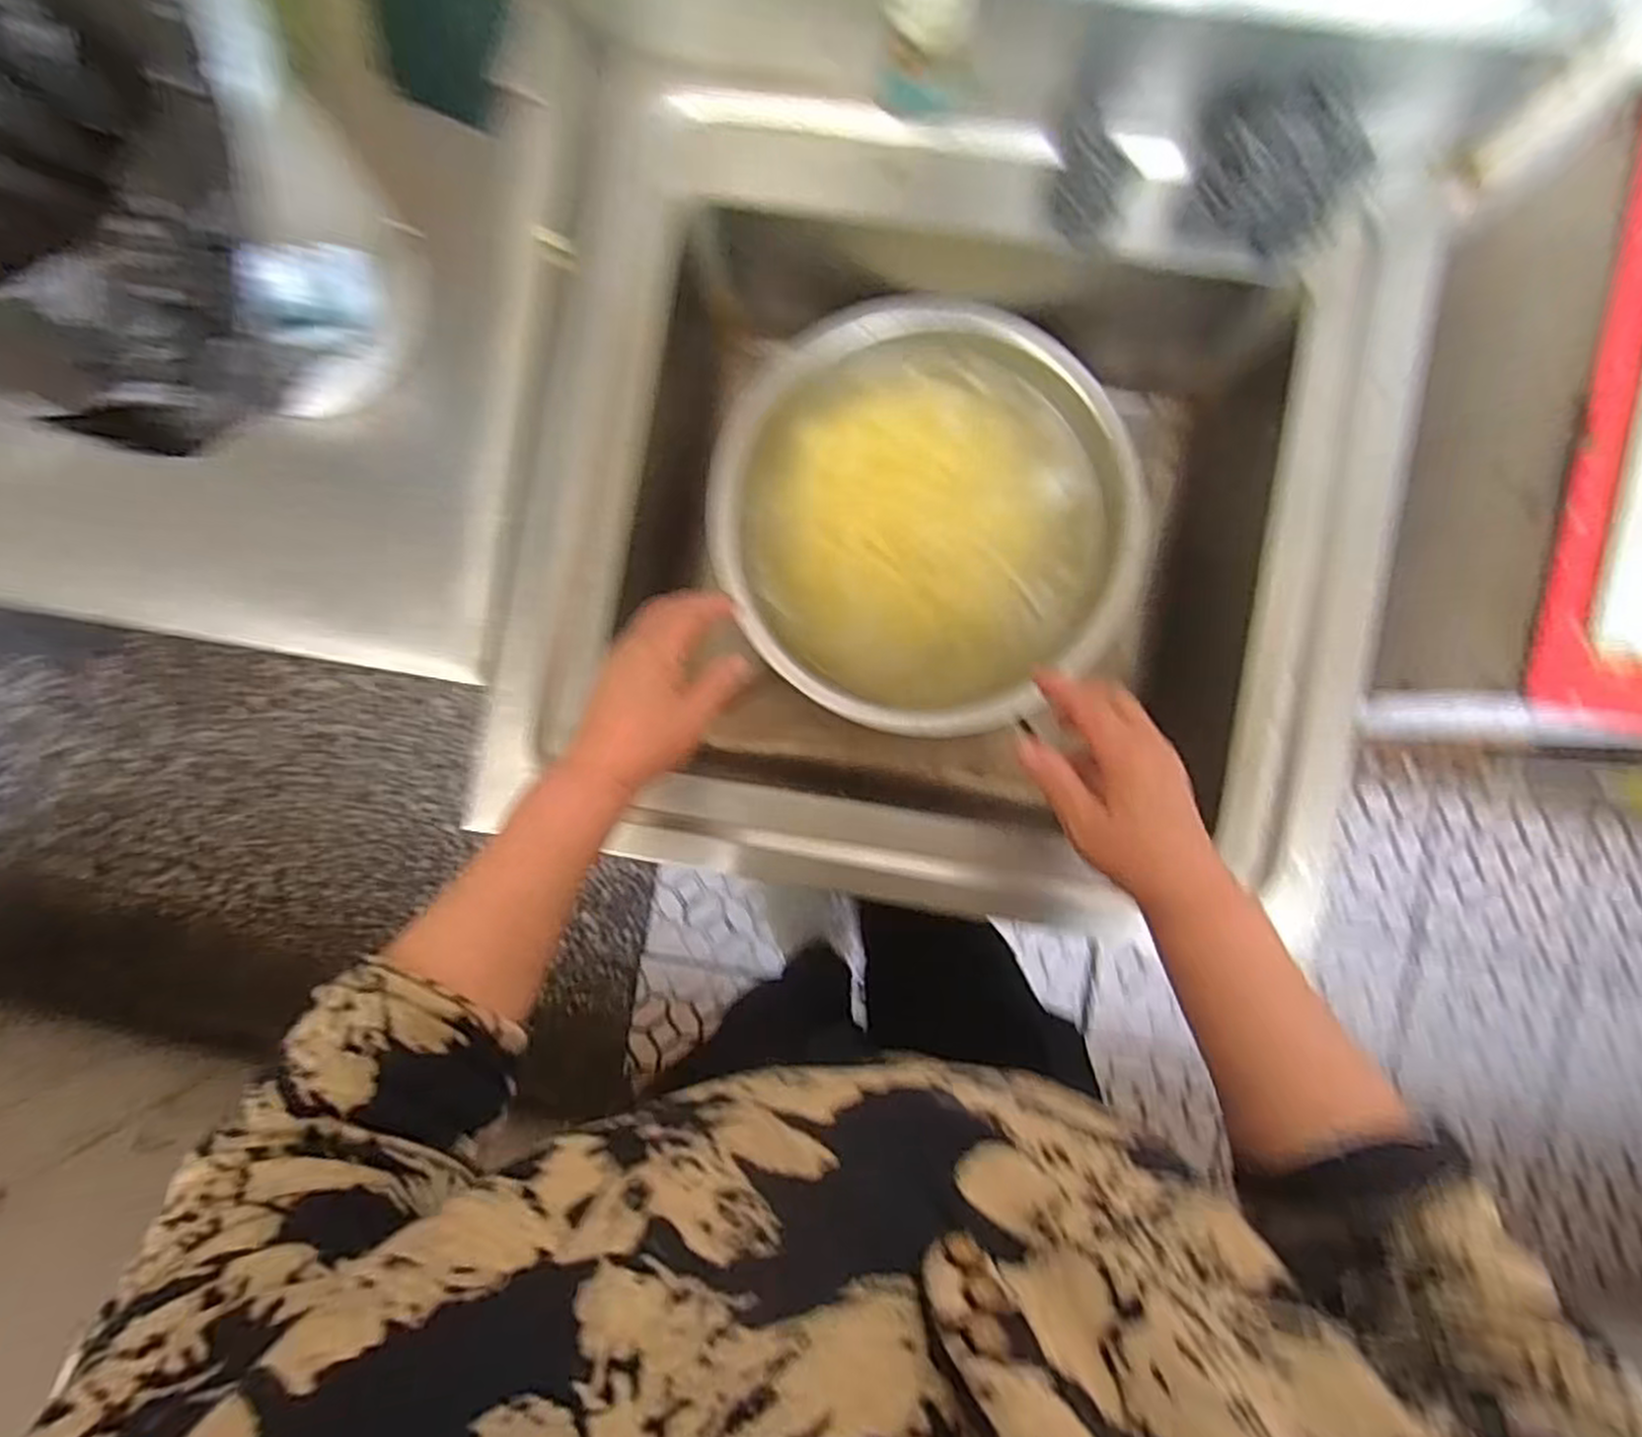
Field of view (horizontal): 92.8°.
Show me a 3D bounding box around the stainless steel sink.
[{"bbox_3d":[0.096,-0.158,0.642,0.603,0.239,0.539,9,93,2],"label":"stainless steel sink"}]

